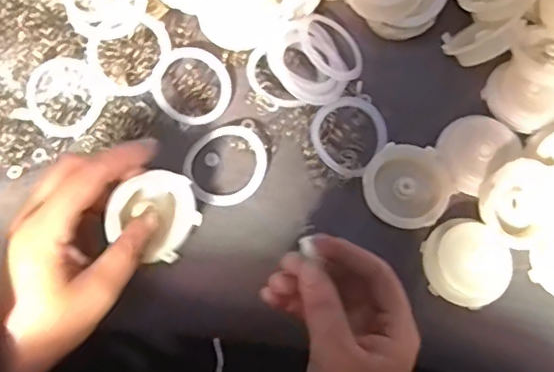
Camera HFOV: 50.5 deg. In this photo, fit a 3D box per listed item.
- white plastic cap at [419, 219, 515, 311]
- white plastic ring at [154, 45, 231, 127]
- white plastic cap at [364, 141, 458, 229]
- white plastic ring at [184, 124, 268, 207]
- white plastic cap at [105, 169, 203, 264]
[{"bbox_3d":[0.117,0.049,0.363,0.053,0.021,0.047,40,79,11],"label":"white plastic cap"},{"bbox_3d":[-0.056,-0.067,0.395,0.051,0.005,0.055,5,70,-14],"label":"white plastic ring"},{"bbox_3d":[0.083,0.001,0.374,0.052,0.013,0.055,0,74,1],"label":"white plastic cap"},{"bbox_3d":[-0.033,-0.014,0.386,0.054,0.007,0.051,0,74,1],"label":"white plastic ring"},{"bbox_3d":[-0.071,0.014,0.343,0.018,0.054,0.047,27,76,48],"label":"white plastic cap"}]

